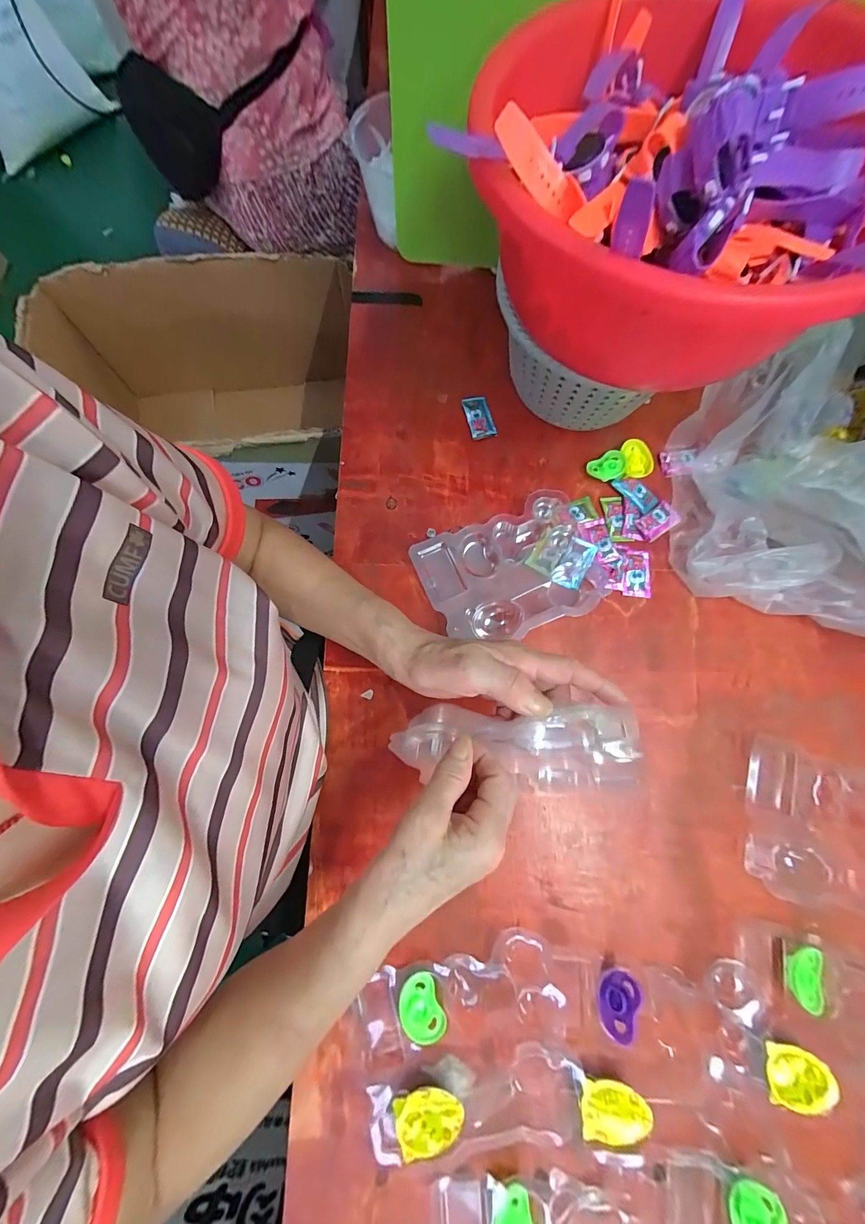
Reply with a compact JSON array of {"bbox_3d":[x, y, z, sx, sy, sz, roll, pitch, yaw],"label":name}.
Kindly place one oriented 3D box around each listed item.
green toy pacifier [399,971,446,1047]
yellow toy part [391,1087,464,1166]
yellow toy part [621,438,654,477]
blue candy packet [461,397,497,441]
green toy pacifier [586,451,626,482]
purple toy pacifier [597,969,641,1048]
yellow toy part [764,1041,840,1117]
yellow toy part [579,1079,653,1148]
[{"bbox_3d":[-0.010,0.329,0.325,0.035,0.011,0.046,-16,77,-5],"label":"green toy pacifier"},{"bbox_3d":[-0.003,0.394,0.303,0.052,0.007,0.037,-16,74,-3],"label":"yellow toy part"},{"bbox_3d":[0.236,-0.176,0.449,0.035,0.013,0.043,-2,76,-2],"label":"yellow toy part"},{"bbox_3d":[0.054,-0.230,0.462,0.031,0.007,0.054,-17,77,-5],"label":"blue candy packet"},{"bbox_3d":[0.200,-0.166,0.447,0.047,0.009,0.028,-30,79,-8],"label":"green toy pacifier"},{"bbox_3d":[0.155,0.328,0.326,0.031,0.016,0.048,5,61,40],"label":"purple toy pacifier"},{"bbox_3d":[0.296,0.377,0.316,0.052,0.013,0.039,10,76,1],"label":"yellow toy part"},{"bbox_3d":[0.144,0.394,0.308,0.052,0.013,0.039,-7,76,10],"label":"yellow toy part"}]

